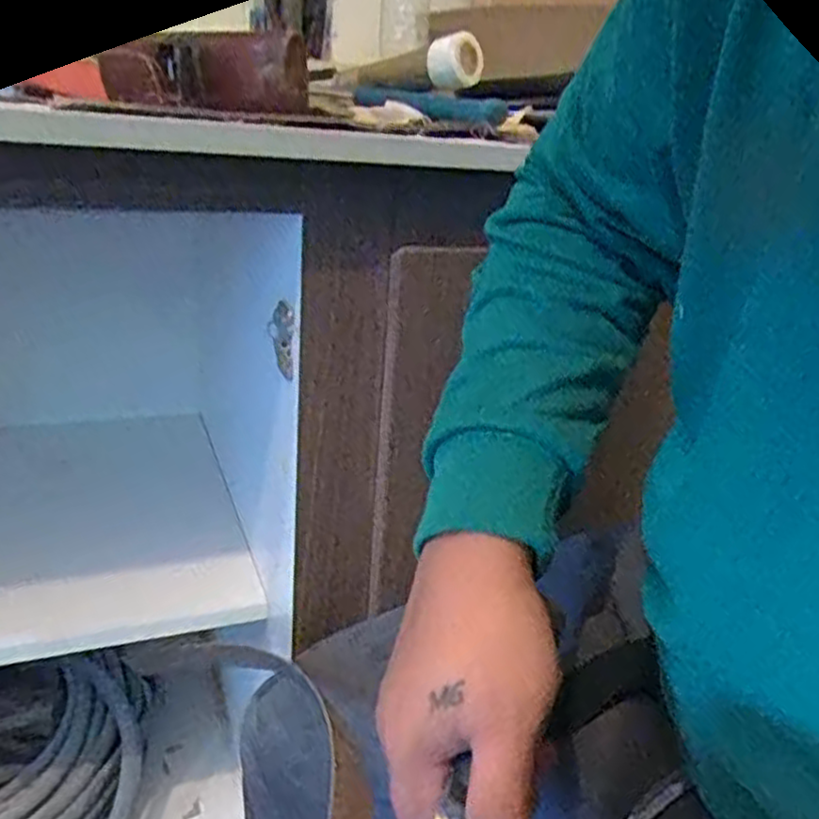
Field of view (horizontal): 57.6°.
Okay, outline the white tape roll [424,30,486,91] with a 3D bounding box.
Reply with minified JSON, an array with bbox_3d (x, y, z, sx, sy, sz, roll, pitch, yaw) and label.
[{"bbox_3d":[0.032,-0.238,0.511,0.022,0.036,0.035,7,19,41],"label":"white tape roll"}]

